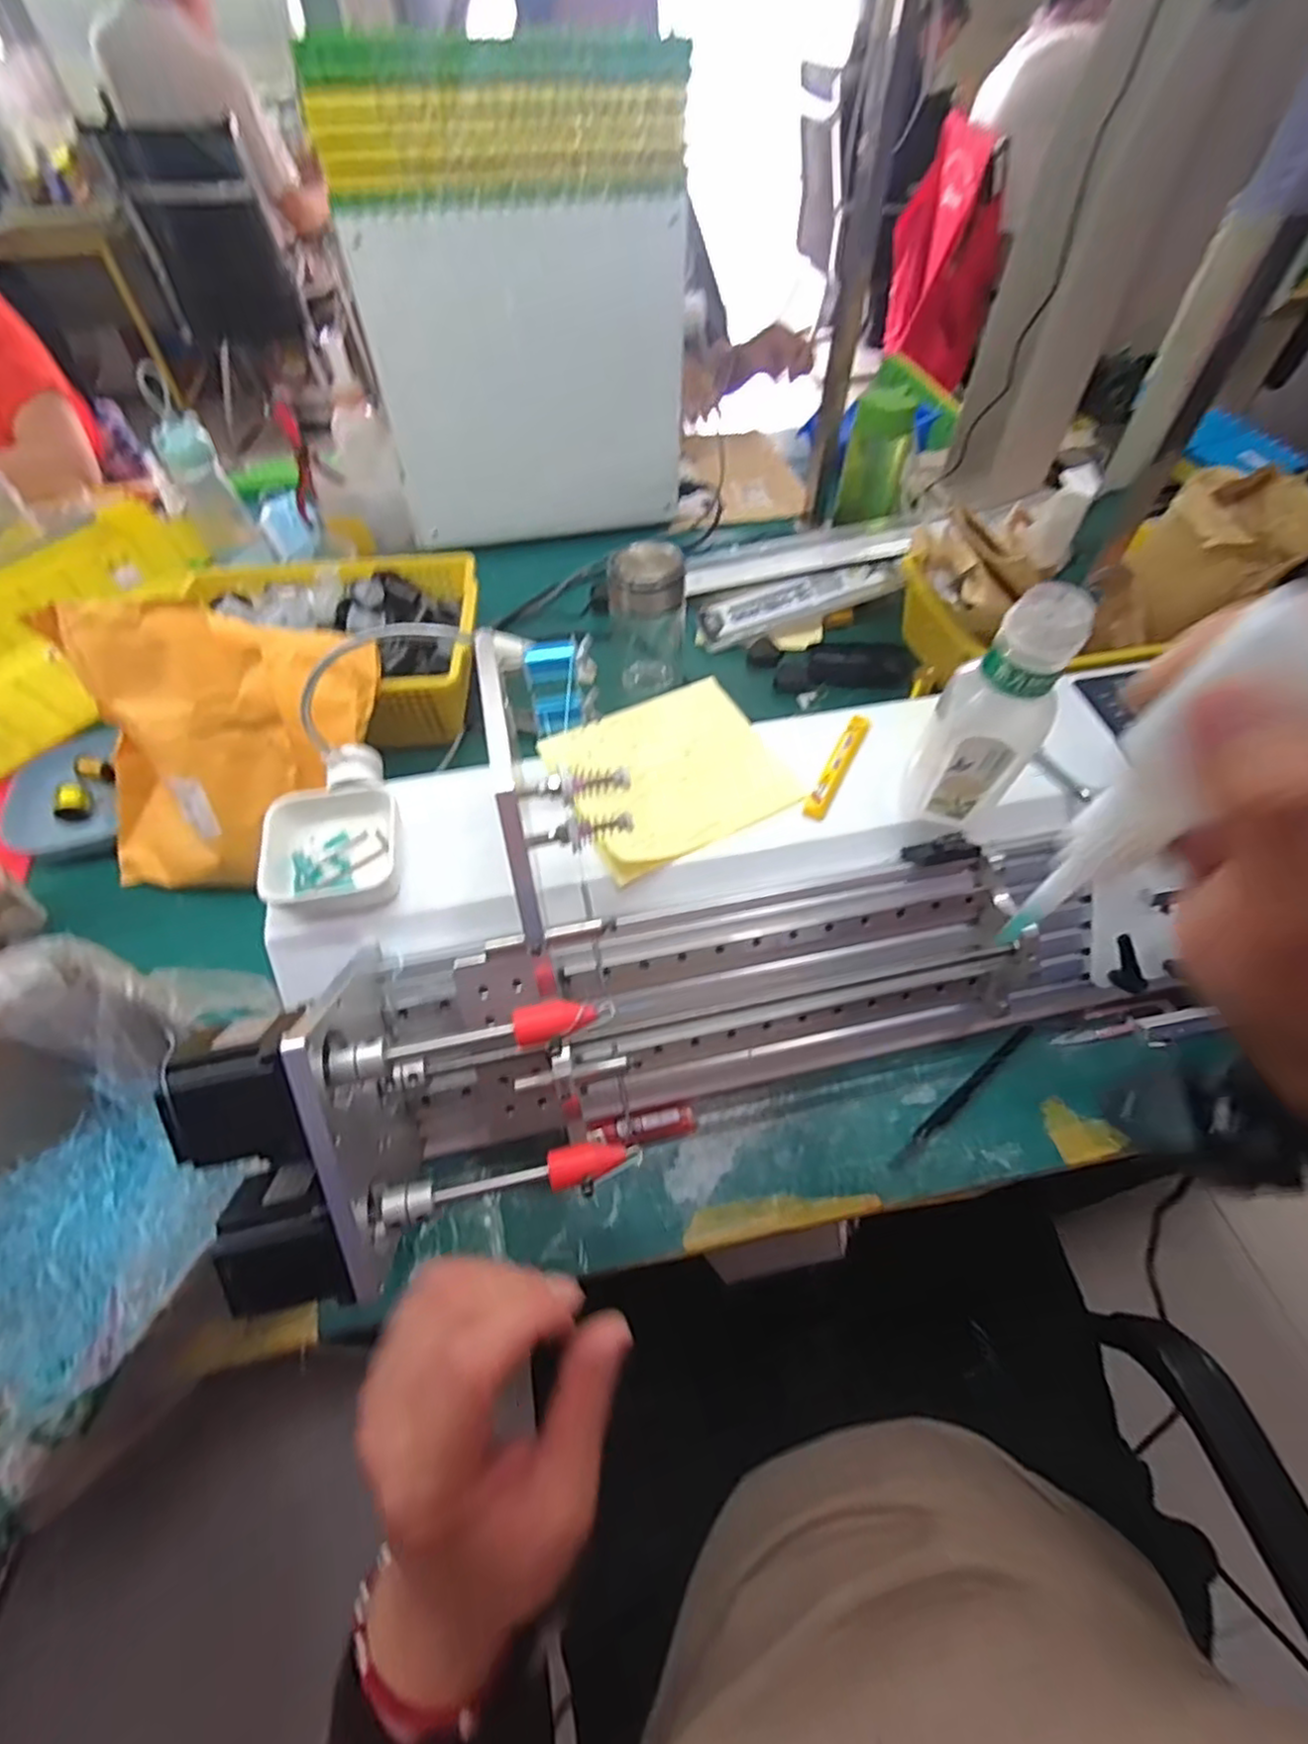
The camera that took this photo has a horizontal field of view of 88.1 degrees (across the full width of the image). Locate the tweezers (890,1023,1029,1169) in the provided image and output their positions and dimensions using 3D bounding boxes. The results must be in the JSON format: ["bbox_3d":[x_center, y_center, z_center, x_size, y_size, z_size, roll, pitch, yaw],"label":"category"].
[{"bbox_3d":[0.225,0.160,0.490,0.152,0.016,0.011,-34,61,-21],"label":"tweezers"}]

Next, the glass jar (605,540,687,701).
[{"bbox_3d":[-0.005,-0.241,0.650,0.067,0.153,0.067,0,55,0],"label":"glass jar"}]

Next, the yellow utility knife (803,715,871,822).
[{"bbox_3d":[0.134,-0.076,0.491,0.017,0.015,0.099,24,58,17],"label":"yellow utility knife"}]

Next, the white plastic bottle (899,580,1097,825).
[{"bbox_3d":[0.201,-0.093,0.408,0.061,0.155,0.051,19,57,14],"label":"white plastic bottle"}]

